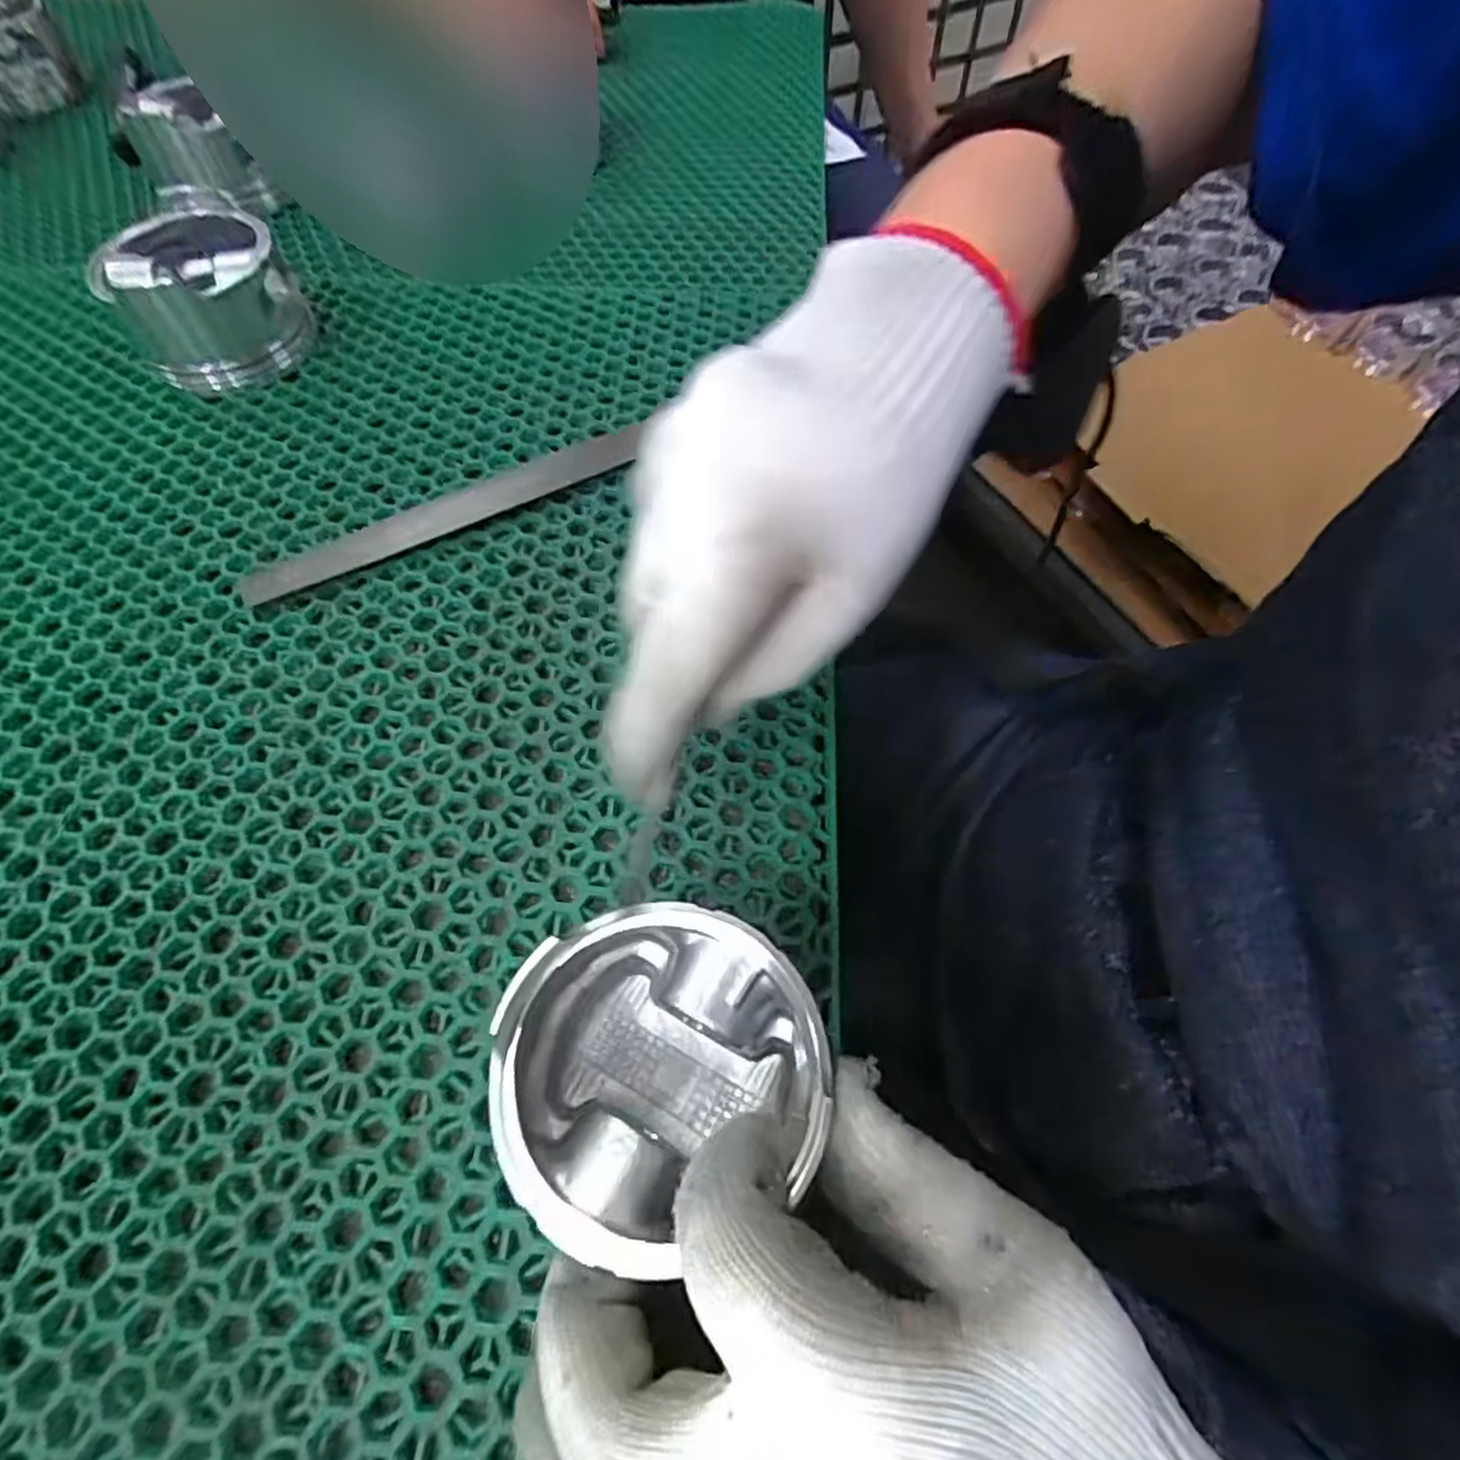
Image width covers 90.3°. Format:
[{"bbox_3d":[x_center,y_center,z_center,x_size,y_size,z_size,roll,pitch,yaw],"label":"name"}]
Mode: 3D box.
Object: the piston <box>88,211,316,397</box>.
[{"bbox_3d":[-0.250,-0.206,0.347,0.075,0.050,0.075,-36,67,-18],"label":"piston"}]

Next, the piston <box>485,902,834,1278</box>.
[{"bbox_3d":[-0.016,0.085,0.184,0.077,0.044,0.074,0,61,0],"label":"piston"}]

